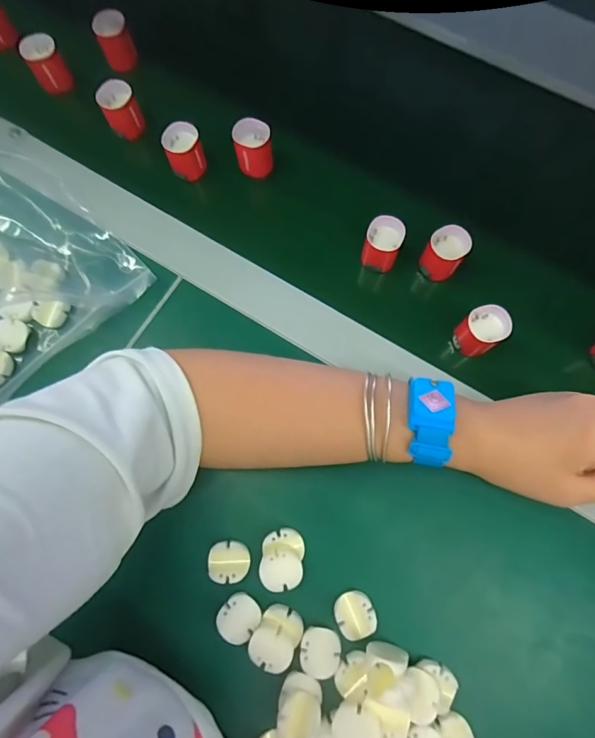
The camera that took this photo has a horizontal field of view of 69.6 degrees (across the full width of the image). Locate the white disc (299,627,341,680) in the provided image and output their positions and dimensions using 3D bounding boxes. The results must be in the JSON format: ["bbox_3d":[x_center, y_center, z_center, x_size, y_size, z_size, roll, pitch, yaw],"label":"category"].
[{"bbox_3d":[0.015,0.181,0.272,0.025,0.004,0.027,0,73,1],"label":"white disc"}]

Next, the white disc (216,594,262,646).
[{"bbox_3d":[-0.038,0.161,0.276,0.025,0.004,0.027,0,73,1],"label":"white disc"}]

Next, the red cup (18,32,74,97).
[{"bbox_3d":[-0.229,-0.277,0.394,0.029,0.043,0.028,0,73,1],"label":"red cup"}]

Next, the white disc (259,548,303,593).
[{"bbox_3d":[-0.011,0.134,0.284,0.028,0.009,0.026,0,73,1],"label":"white disc"}]

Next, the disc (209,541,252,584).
[{"bbox_3d":[-0.045,0.129,0.287,0.026,0.005,0.025,0,73,1],"label":"disc"}]

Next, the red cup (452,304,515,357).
[{"bbox_3d":[0.138,-0.028,0.322,0.029,0.033,0.030,0,73,1],"label":"red cup"}]

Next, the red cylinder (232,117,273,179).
[{"bbox_3d":[-0.037,-0.187,0.362,0.030,0.038,0.033,0,73,1],"label":"red cylinder"}]

